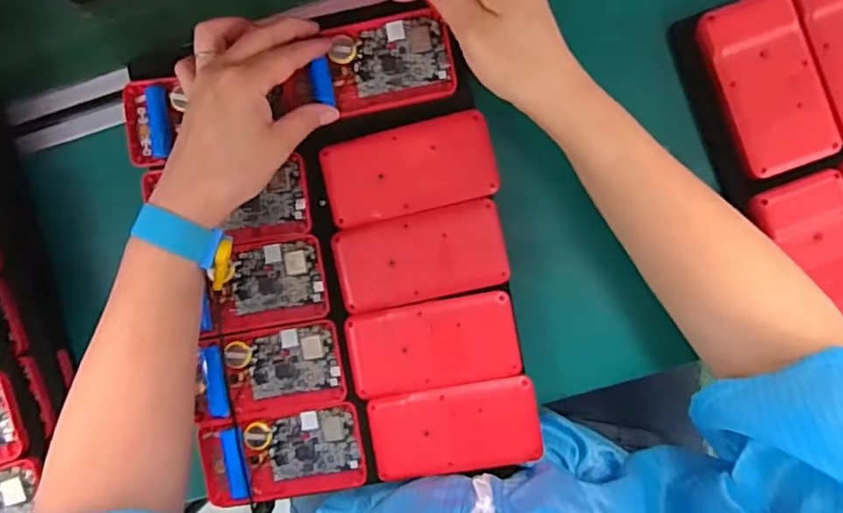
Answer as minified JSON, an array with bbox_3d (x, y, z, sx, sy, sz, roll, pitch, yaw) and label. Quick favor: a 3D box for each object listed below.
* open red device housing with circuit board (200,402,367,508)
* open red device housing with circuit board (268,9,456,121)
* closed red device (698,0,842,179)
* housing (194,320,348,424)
[{"bbox_3d":[-0.103,0.149,0.435,0.120,0.012,0.064,-9,91,4],"label":"open red device housing with circuit board"},{"bbox_3d":[-0.043,-0.136,0.422,0.128,0.013,0.064,-10,93,4],"label":"open red device housing with circuit board"},{"bbox_3d":[0.239,-0.119,0.413,0.062,0.033,0.118,-20,90,4],"label":"closed red device"},{"bbox_3d":[-0.115,0.086,0.432,0.113,0.018,0.062,-10,91,4],"label":"housing"}]

